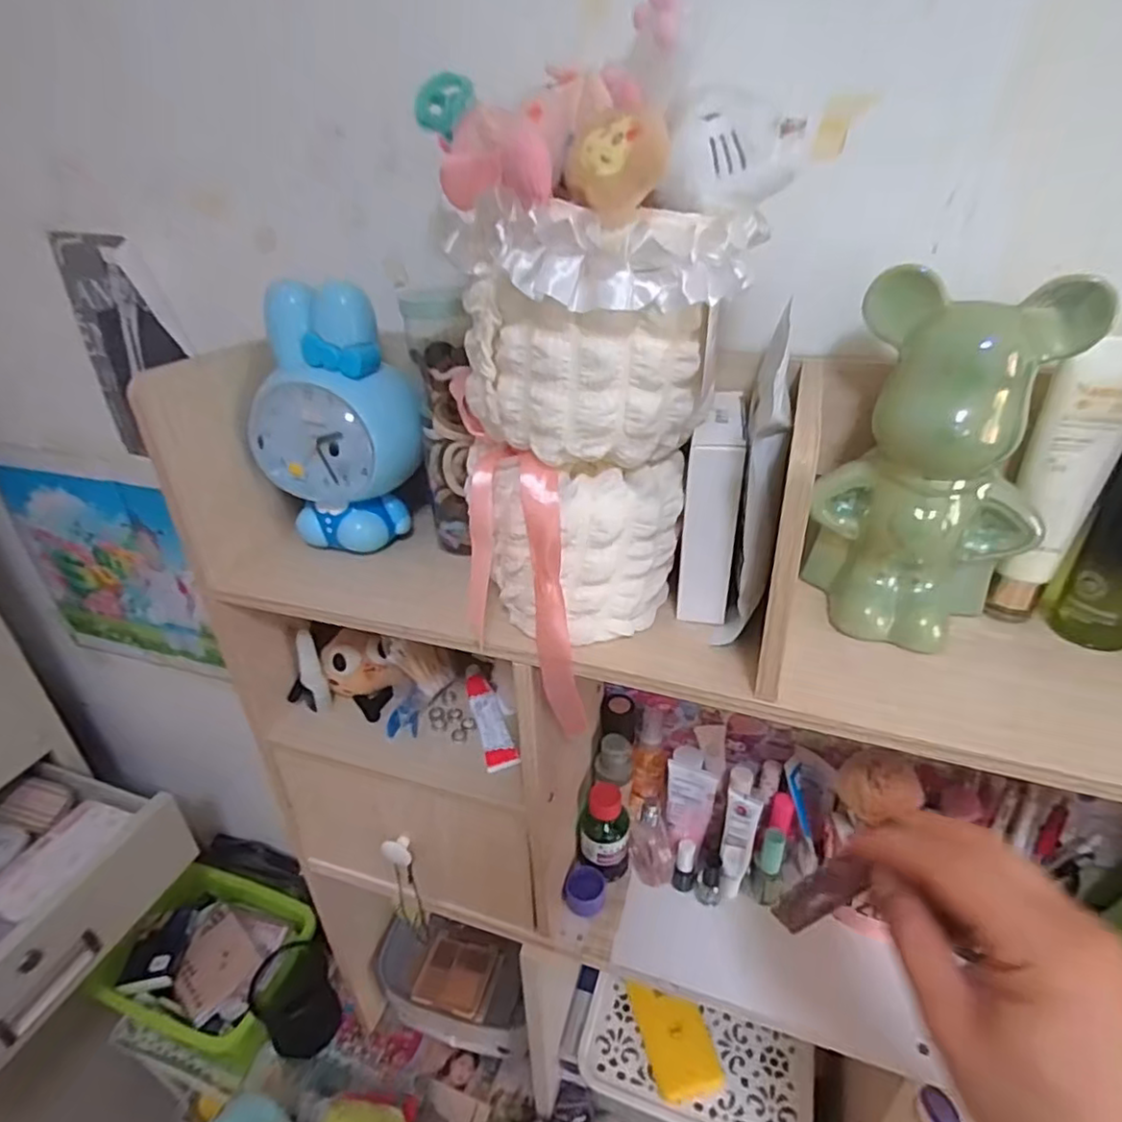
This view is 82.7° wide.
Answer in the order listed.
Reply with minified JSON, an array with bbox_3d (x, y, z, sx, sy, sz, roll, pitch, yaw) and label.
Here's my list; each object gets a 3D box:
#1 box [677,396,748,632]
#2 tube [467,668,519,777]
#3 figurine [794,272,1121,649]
[{"bbox_3d":[0.093,-0.031,0.399,0.030,0.128,0.058,5,31,10],"label":"box"},{"bbox_3d":[-0.060,0.129,0.533,0.024,0.011,0.116,-10,32,-14],"label":"tube"},{"bbox_3d":[0.213,-0.054,0.368,0.109,0.198,0.073,14,34,25],"label":"figurine"}]

